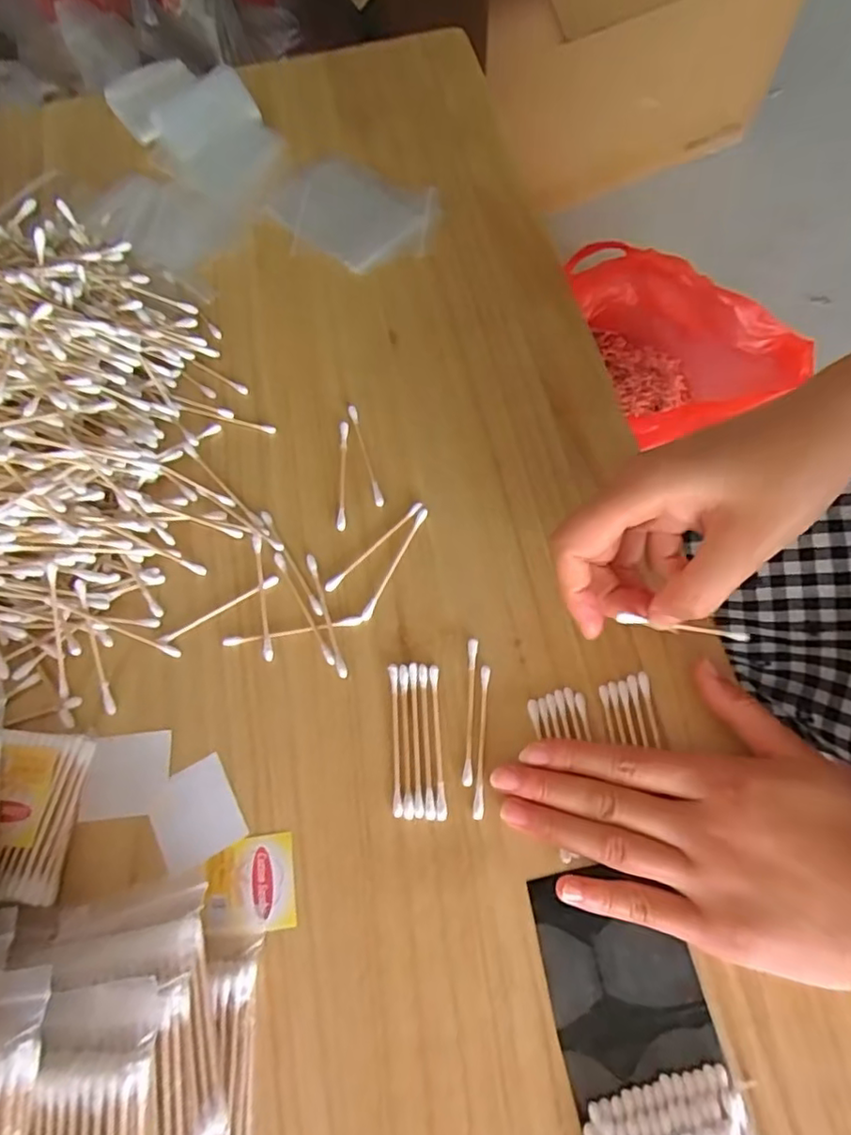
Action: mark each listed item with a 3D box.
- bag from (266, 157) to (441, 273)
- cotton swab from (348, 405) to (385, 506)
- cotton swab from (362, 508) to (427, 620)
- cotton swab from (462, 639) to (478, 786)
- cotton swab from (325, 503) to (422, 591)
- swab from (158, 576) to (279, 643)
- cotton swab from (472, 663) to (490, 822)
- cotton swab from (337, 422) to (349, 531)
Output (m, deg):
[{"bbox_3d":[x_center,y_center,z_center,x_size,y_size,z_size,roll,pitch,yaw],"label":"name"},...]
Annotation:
[{"bbox_3d":[-0.050,-0.263,0.454,0.124,0.012,0.088,35,71,15],"label":"bag"},{"bbox_3d":[-0.036,-0.067,0.366,0.006,0.004,0.072,-15,67,-5],"label":"cotton swab"},{"bbox_3d":[-0.016,-0.003,0.336,0.005,0.004,0.072,24,69,11],"label":"cotton swab"},{"bbox_3d":[0.022,0.069,0.302,0.005,0.004,0.070,4,66,3],"label":"cotton swab"},{"bbox_3d":[-0.028,-0.012,0.340,0.071,0.004,0.006,-42,72,-16],"label":"cotton swab"},{"bbox_3d":[-0.110,0.022,0.330,0.068,0.005,0.006,-28,68,-11],"label":"swab"},{"bbox_3d":[0.027,0.082,0.296,0.005,0.004,0.071,4,66,3],"label":"cotton swab"},{"bbox_3d":[-0.048,-0.055,0.360,0.005,0.004,0.072,-2,66,0],"label":"cotton swab"}]

